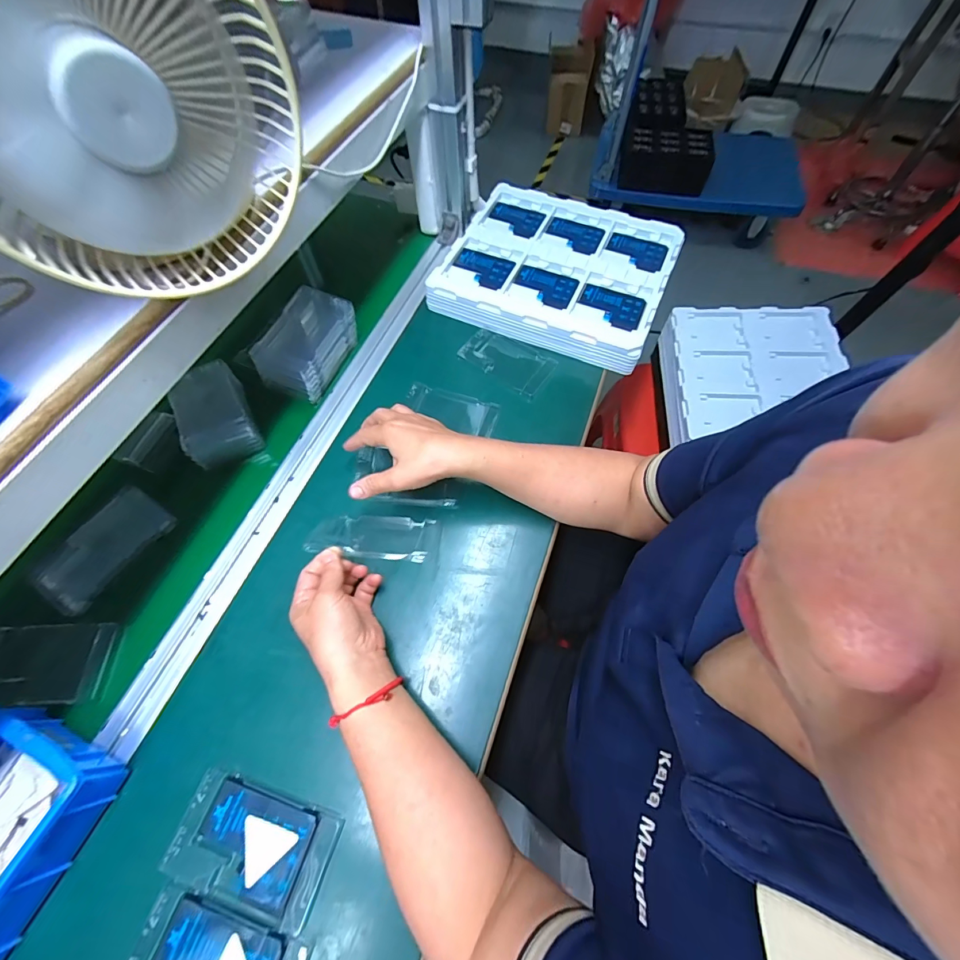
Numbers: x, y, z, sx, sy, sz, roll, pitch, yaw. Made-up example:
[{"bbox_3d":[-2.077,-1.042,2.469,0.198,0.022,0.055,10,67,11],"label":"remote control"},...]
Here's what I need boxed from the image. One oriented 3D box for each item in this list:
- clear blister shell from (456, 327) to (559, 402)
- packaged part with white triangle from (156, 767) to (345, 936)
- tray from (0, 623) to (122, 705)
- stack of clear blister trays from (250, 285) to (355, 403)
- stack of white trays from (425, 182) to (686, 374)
[{"bbox_3d":[0.036,-0.173,0.571,0.136,0.013,0.078,32,68,16],"label":"clear blister shell"},{"bbox_3d":[-0.188,0.300,0.331,0.126,0.009,0.076,15,65,9],"label":"packaged part with white triangle"},{"bbox_3d":[-0.429,0.180,0.396,0.117,0.019,0.070,-2,63,0],"label":"tray"},{"bbox_3d":[-0.225,-0.174,0.536,0.076,0.076,0.138,22,66,12],"label":"stack of clear blister trays"},{"bbox_3d":[0.120,-0.324,0.625,0.322,0.063,0.279,23,66,12],"label":"stack of white trays"}]

